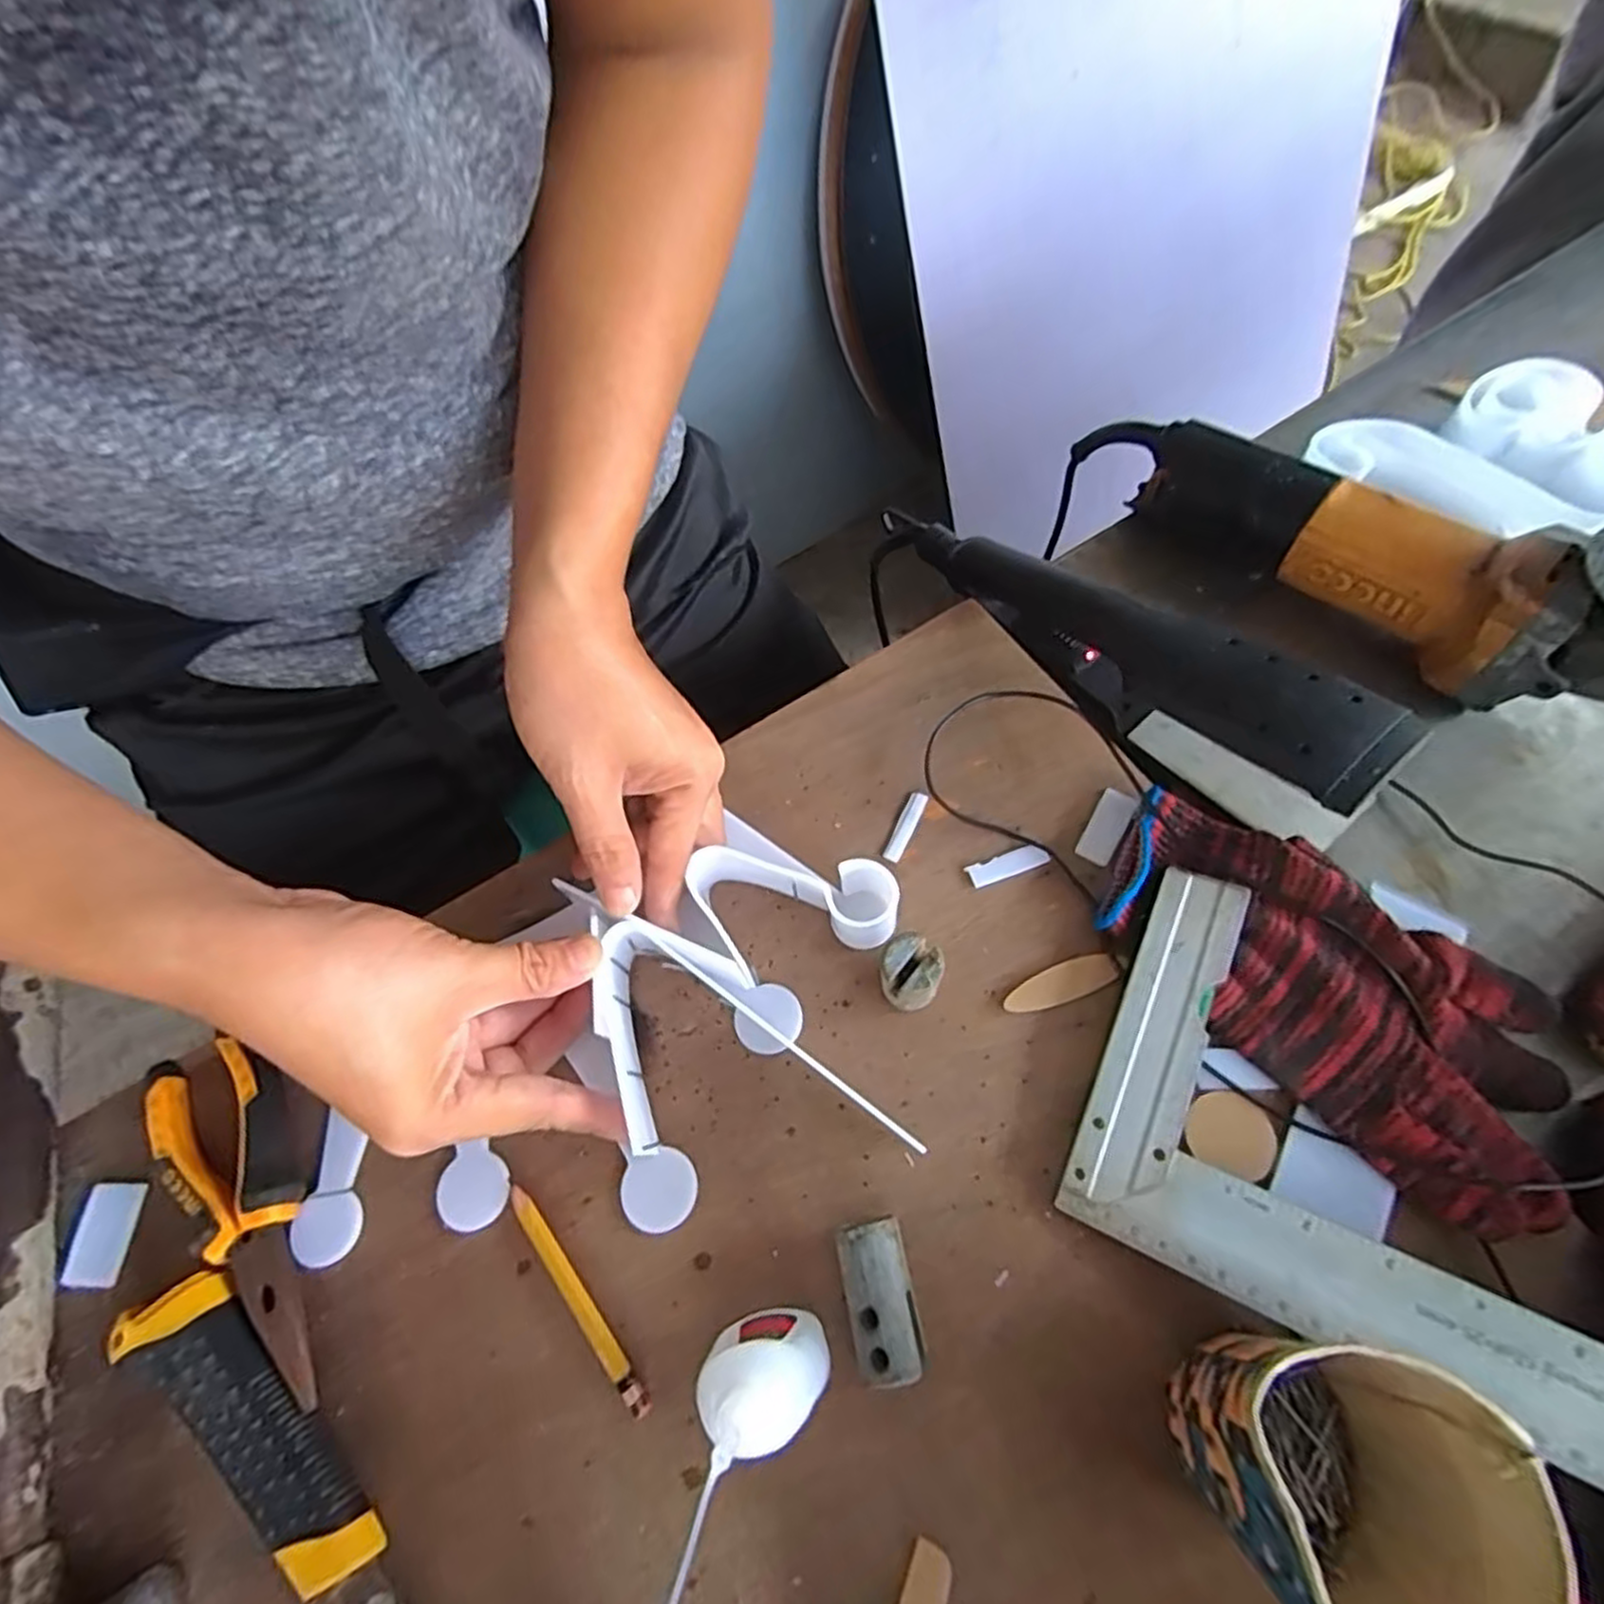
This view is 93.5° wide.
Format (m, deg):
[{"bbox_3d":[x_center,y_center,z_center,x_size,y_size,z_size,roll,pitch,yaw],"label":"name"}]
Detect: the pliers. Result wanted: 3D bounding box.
[{"bbox_3d":[-0.235,0.171,0.319,0.049,0.018,0.153,-31,63,-9],"label":"pliers"}]

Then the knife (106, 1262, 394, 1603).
[{"bbox_3d":[-0.194,0.244,0.280,0.163,0.019,0.035,35,72,22],"label":"knife"}]

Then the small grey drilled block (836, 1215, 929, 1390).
[{"bbox_3d":[0.029,0.185,0.283,0.024,0.023,0.050,-12,62,1],"label":"small grey drilled block"}]

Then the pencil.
[{"bbox_3d":[-0.091,0.197,0.300,0.009,0.008,0.095,-39,65,-13],"label":"pencil"}]

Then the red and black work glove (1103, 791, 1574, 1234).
[{"bbox_3d":[0.220,0.081,0.316,0.188,0.026,0.101,32,71,21],"label":"red and black work glove"}]

